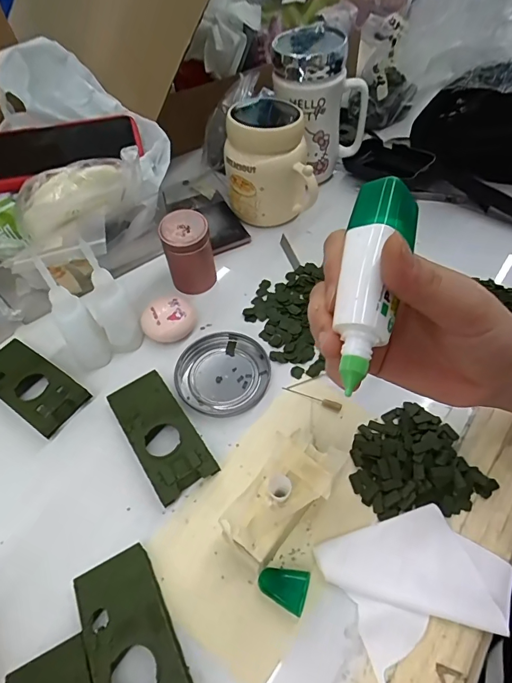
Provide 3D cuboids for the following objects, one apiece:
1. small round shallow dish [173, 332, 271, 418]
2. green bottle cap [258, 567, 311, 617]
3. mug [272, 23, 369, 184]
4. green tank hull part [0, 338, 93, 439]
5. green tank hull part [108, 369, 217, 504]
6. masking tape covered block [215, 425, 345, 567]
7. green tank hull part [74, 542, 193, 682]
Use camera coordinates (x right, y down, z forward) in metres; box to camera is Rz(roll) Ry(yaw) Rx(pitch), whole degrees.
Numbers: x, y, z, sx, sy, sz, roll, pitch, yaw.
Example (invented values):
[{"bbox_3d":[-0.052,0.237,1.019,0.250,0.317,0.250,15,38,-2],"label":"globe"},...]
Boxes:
[{"bbox_3d":[-0.029,0.027,0.359,0.077,0.007,0.076,-2,54,3],"label":"small round shallow dish"},{"bbox_3d":[0.017,0.152,0.261,0.030,0.017,0.023,16,56,15],"label":"green bottle cap"},{"bbox_3d":[0.065,-0.254,0.461,0.092,0.137,0.073,-35,59,-20],"label":"mug"},{"bbox_3d":[-0.191,0.034,0.353,0.106,0.015,0.046,28,60,22],"label":"green tank hull part"},{"bbox_3d":[-0.074,0.068,0.323,0.045,0.019,0.106,-31,58,-17],"label":"green tank hull part"},{"bbox_3d":[0.019,0.103,0.279,0.044,0.043,0.083,29,61,22],"label":"masking tape covered block"},{"bbox_3d":[-0.070,0.179,0.245,0.047,0.020,0.103,-26,56,-14],"label":"green tank hull part"}]

